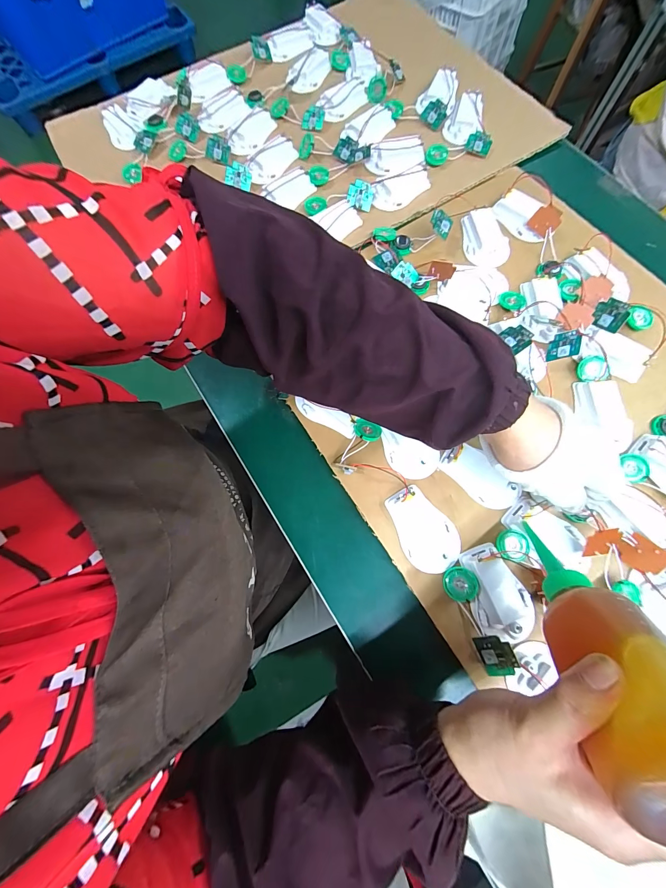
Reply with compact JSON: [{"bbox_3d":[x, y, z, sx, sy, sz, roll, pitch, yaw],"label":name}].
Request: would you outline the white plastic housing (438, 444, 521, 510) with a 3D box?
[{"bbox_3d":[0.143,0.033,0.315,0.077,0.013,0.037,41,80,12],"label":"white plastic housing"}]

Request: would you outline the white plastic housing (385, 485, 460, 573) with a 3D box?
[{"bbox_3d":[0.084,0.080,0.303,0.051,0.016,0.079,-30,75,-6],"label":"white plastic housing"}]

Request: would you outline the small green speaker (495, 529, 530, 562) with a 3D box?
[{"bbox_3d":[0.168,0.095,0.300,0.029,0.004,0.027,-1,74,2],"label":"small green speaker"}]

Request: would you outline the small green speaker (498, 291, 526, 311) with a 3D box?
[{"bbox_3d":[0.206,-0.165,0.372,0.029,0.006,0.024,29,77,10],"label":"small green speaker"}]

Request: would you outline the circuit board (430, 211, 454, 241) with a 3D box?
[{"bbox_3d":[0.128,-0.260,0.383,0.029,0.005,0.023,17,102,-28],"label":"circuit board"}]

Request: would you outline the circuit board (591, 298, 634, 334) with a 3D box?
[{"bbox_3d":[0.288,-0.134,0.337,0.030,0.028,0.004,37,44,24],"label":"circuit board"}]

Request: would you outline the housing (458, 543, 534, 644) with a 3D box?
[{"bbox_3d":[0.147,0.132,0.285,0.050,0.016,0.077,-9,74,0],"label":"housing"}]

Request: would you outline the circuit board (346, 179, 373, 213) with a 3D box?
[{"bbox_3d":[0.036,-0.321,0.419,0.033,0.029,0.004,11,39,-13],"label":"circuit board"}]

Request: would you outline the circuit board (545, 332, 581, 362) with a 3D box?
[{"bbox_3d":[0.236,-0.099,0.332,0.032,0.009,0.031,-10,123,14],"label":"circuit board"}]

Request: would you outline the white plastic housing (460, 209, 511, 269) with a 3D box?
[{"bbox_3d":[0.189,-0.252,0.397,0.049,0.013,0.074,-14,74,-2],"label":"white plastic housing"}]

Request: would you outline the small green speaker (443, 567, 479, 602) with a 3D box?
[{"bbox_3d":[0.115,0.125,0.289,0.029,0.010,0.027,-1,74,2],"label":"small green speaker"}]

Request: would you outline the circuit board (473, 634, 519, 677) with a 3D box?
[{"bbox_3d":[0.135,0.174,0.267,0.028,0.004,0.029,-29,65,28],"label":"circuit board"}]

